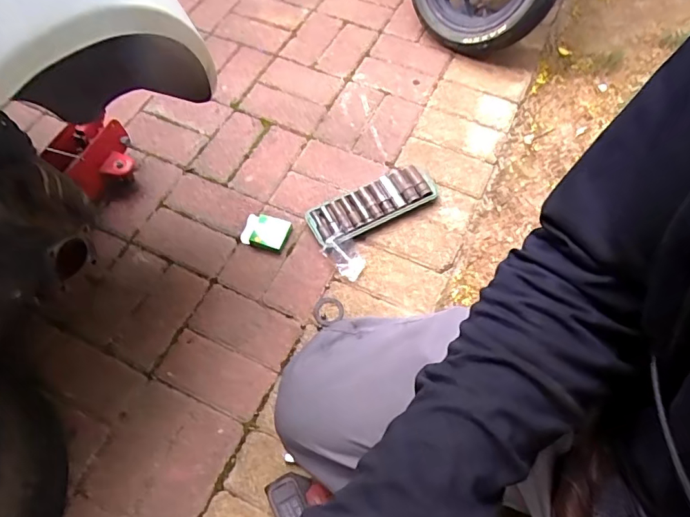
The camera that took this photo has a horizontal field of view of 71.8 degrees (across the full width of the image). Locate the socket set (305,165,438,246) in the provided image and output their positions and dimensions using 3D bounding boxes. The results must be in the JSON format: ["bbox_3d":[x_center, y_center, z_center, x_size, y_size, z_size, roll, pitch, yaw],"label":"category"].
[{"bbox_3d":[0.057,-0.110,0.965,0.268,0.032,0.099,-25,63,-10],"label":"socket set"}]

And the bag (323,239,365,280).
[{"bbox_3d":[0.002,-0.007,0.912,0.062,0.035,0.081,-41,67,-17],"label":"bag"}]

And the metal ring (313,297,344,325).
[{"bbox_3d":[-0.030,0.095,0.879,0.055,0.006,0.056,-1,61,2],"label":"metal ring"}]

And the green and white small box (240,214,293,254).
[{"bbox_3d":[-0.154,-0.053,0.941,0.087,0.023,0.074,13,63,10],"label":"green and white small box"}]

